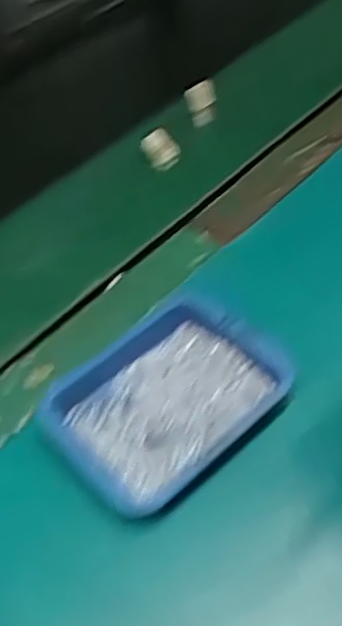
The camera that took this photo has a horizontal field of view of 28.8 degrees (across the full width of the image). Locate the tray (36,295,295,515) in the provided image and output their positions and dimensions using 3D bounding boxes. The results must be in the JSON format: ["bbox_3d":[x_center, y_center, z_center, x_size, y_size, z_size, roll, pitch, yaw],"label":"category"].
[{"bbox_3d":[-0.002,0.056,0.480,0.161,0.024,0.118,-35,54,-23],"label":"tray"}]

